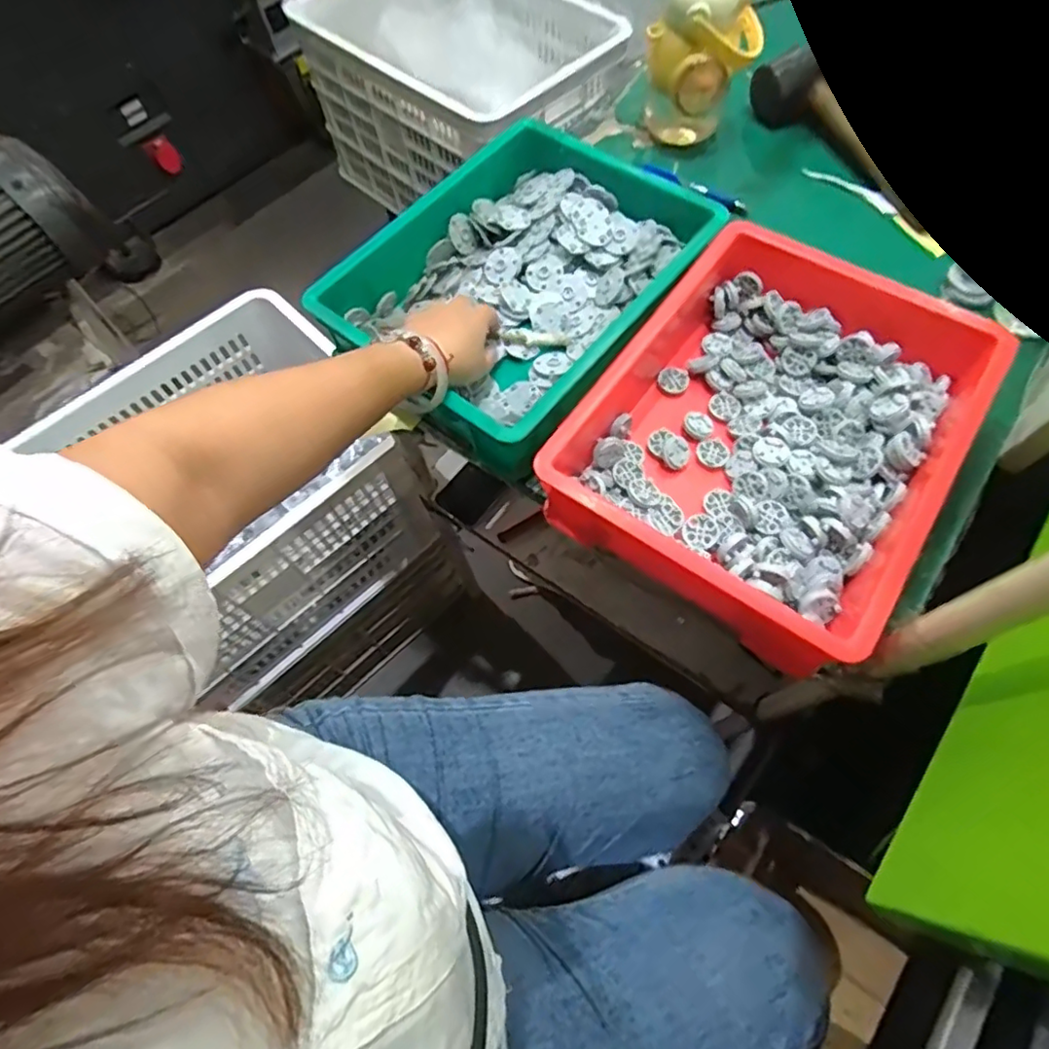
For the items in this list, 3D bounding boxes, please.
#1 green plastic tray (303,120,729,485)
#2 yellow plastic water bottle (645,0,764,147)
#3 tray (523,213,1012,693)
[{"bbox_3d":[0.004,-0.251,0.613,0.277,0.082,0.368,33,70,17],"label":"green plastic tray"},{"bbox_3d":[0.203,-0.542,0.694,0.108,0.171,0.088,38,72,18],"label":"yellow plastic water bottle"},{"bbox_3d":[0.218,-0.093,0.526,0.267,0.088,0.358,31,70,16],"label":"tray"}]

